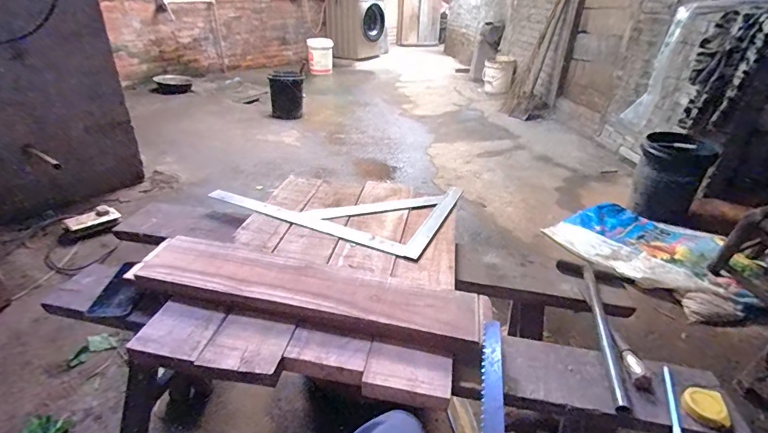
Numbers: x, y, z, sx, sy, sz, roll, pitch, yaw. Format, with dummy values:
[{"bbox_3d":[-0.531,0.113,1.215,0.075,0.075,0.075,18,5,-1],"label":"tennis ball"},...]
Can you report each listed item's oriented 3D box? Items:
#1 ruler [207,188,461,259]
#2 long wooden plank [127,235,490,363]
[{"bbox_3d":[-0.123,-0.051,1.109,0.575,0.020,0.332,15,33,21],"label":"ruler"},{"bbox_3d":[-0.148,0.137,0.756,0.646,0.045,0.143,9,31,12],"label":"long wooden plank"}]

